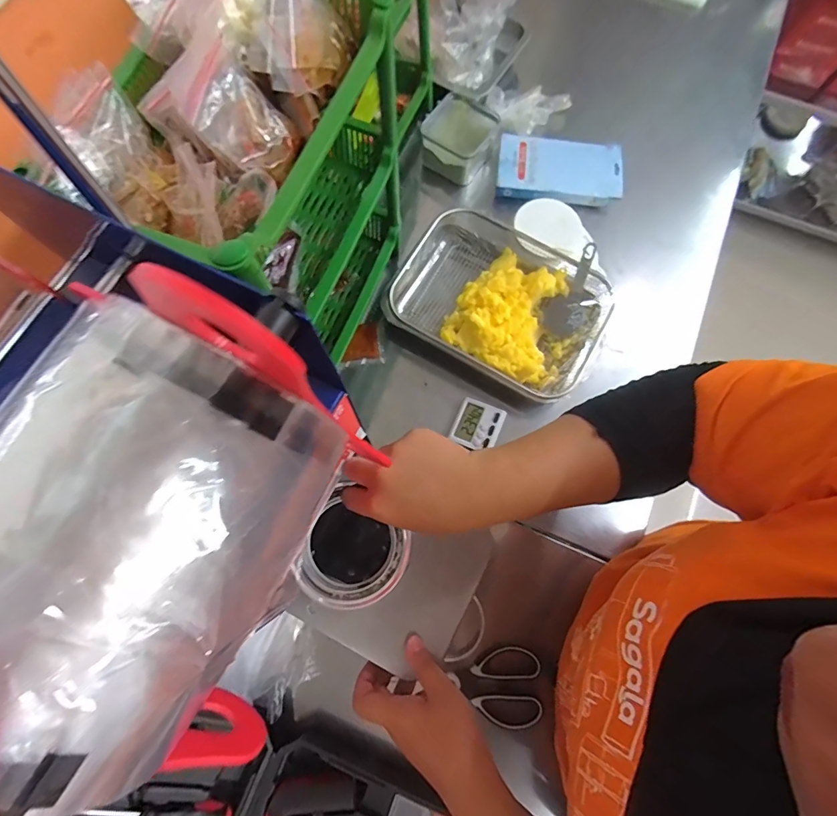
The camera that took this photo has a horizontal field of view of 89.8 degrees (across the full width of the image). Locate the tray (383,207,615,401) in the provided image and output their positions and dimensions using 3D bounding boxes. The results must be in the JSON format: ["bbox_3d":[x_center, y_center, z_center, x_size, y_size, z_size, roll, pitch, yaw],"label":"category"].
[{"bbox_3d":[0.119,-0.154,0.619,0.298,0.060,0.216,30,76,7],"label":"tray"}]

